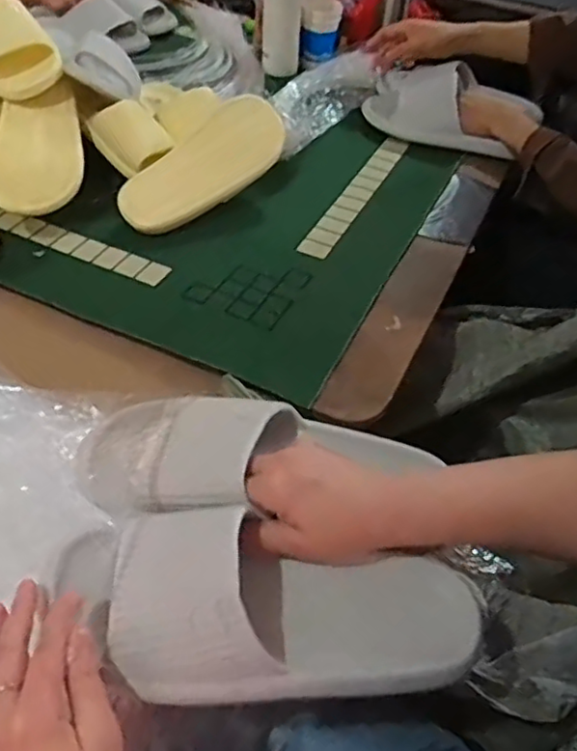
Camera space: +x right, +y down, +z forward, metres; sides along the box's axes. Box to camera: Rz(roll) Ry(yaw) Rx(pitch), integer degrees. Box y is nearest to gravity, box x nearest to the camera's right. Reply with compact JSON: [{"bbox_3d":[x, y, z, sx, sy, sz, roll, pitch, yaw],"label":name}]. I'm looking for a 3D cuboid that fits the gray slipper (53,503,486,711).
[{"bbox_3d":[-0.009,0.150,0.423,0.271,0.067,0.111,10,51,-8],"label":"gray slipper"}]

